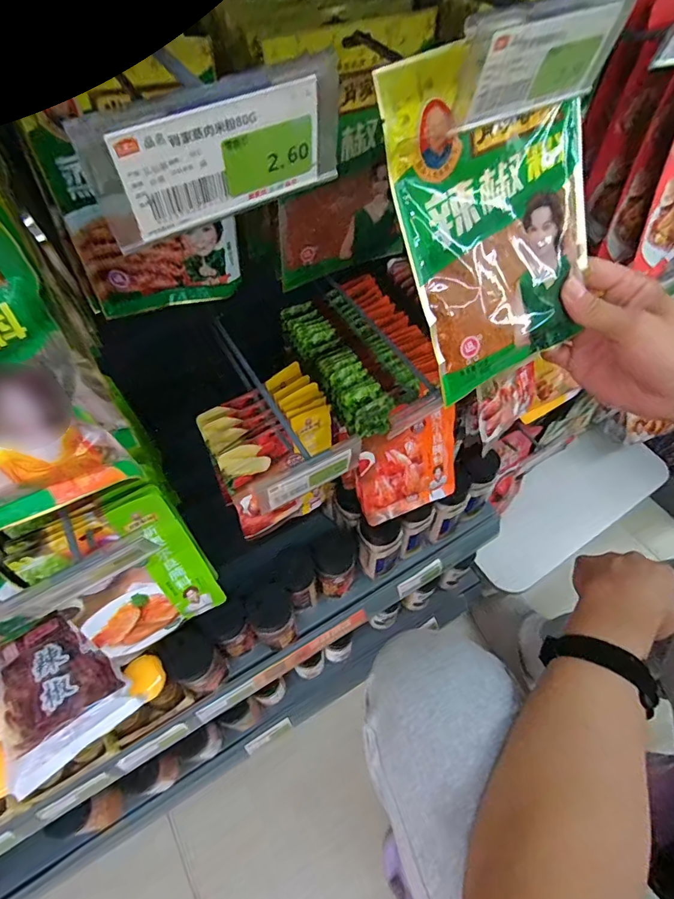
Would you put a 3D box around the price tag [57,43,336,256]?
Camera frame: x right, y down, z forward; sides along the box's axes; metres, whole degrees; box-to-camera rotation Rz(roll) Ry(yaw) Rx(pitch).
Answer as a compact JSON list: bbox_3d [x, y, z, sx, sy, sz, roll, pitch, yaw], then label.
[{"bbox_3d":[-0.044,-0.114,0.179,0.098,0.046,0.007,-26,60,-17],"label":"price tag"}]

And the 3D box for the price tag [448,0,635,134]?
[{"bbox_3d":[0.093,-0.189,0.220,0.098,0.044,0.015,-27,66,-15],"label":"price tag"}]

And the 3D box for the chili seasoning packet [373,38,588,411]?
[{"bbox_3d":[0.108,-0.142,0.291,0.139,0.188,0.015,-29,30,-12],"label":"chili seasoning packet"}]

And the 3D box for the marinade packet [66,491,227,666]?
[{"bbox_3d":[-0.185,0.126,0.428,0.120,0.169,0.012,-27,39,-15],"label":"marinade packet"}]

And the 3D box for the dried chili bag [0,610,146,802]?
[{"bbox_3d":[-0.305,0.254,0.495,0.124,0.044,0.146,-35,63,-22],"label":"dried chili bag"}]

